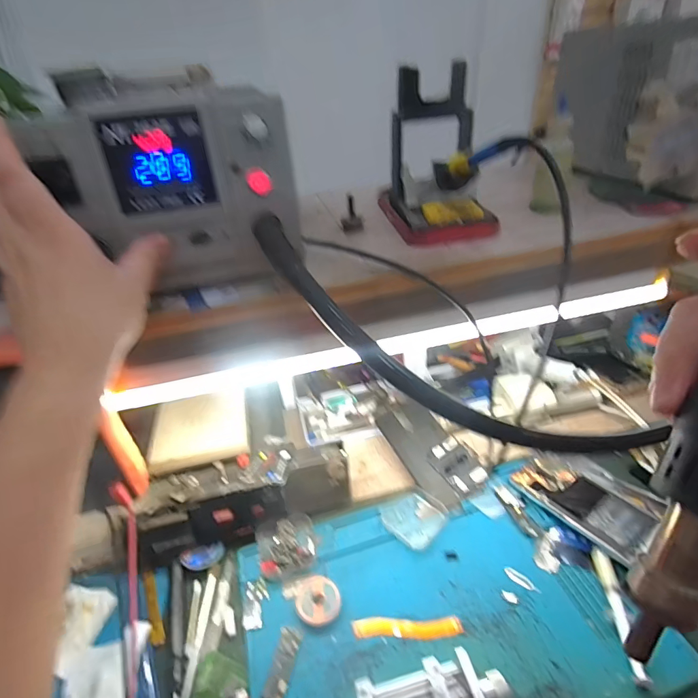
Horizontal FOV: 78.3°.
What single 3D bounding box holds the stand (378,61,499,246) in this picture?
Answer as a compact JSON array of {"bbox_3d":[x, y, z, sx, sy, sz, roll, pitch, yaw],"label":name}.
[{"bbox_3d":[0.090,-0.190,0.424,0.106,0.132,0.119,-1,36,4],"label":"stand"}]

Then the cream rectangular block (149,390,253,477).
[{"bbox_3d":[-0.177,0.094,0.513,0.110,0.015,0.105,-10,34,-7],"label":"cream rectangular block"}]

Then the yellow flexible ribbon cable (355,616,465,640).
[{"bbox_3d":[0.056,0.267,0.410,0.101,0.006,0.019,-3,34,4],"label":"yellow flexible ribbon cable"}]

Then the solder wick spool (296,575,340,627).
[{"bbox_3d":[-0.031,0.251,0.430,0.042,0.010,0.046,-4,34,3],"label":"solder wick spool"}]

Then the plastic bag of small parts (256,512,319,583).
[{"bbox_3d":[-0.068,0.217,0.475,0.063,0.016,0.065,-13,35,-11],"label":"plastic bag of small parts"}]

